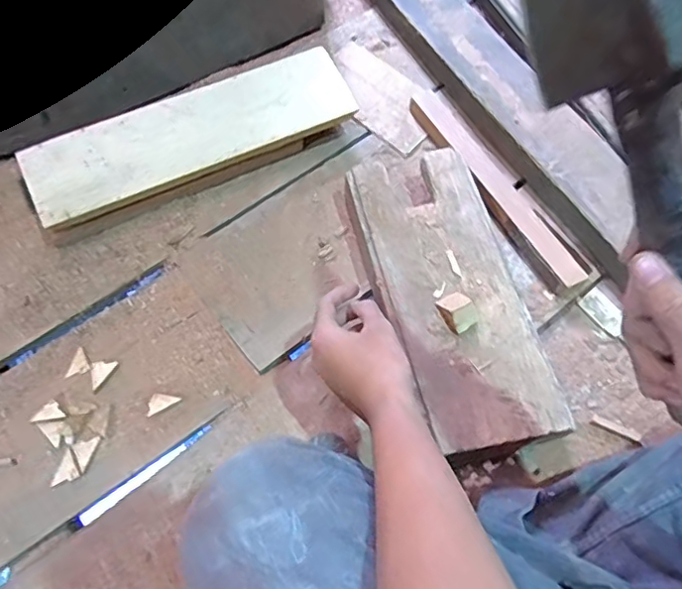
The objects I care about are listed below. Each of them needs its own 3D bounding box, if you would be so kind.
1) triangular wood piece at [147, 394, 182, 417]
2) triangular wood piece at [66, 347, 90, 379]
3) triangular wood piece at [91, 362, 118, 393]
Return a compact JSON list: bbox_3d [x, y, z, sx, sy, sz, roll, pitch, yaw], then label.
[{"bbox_3d":[-0.190,0.113,0.592,0.035,0.005,0.020,-33,68,-16],"label":"triangular wood piece"},{"bbox_3d":[-0.283,0.075,0.610,0.022,0.004,0.034,9,64,4],"label":"triangular wood piece"},{"bbox_3d":[-0.258,0.084,0.599,0.022,0.006,0.036,26,66,12],"label":"triangular wood piece"}]

